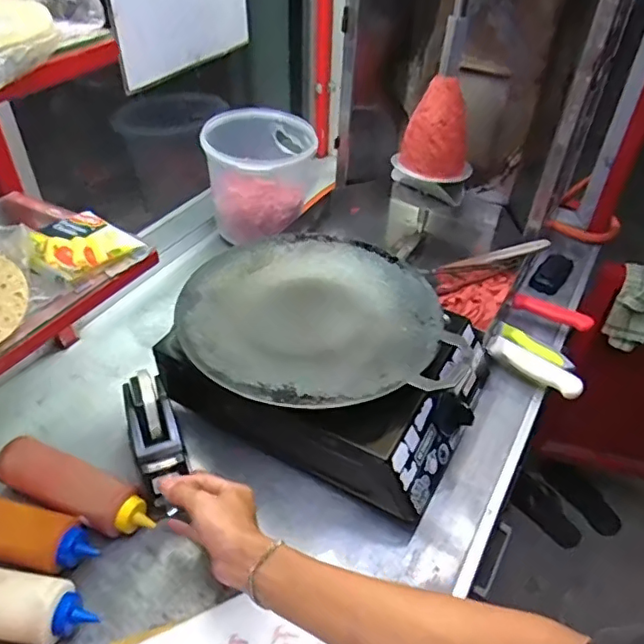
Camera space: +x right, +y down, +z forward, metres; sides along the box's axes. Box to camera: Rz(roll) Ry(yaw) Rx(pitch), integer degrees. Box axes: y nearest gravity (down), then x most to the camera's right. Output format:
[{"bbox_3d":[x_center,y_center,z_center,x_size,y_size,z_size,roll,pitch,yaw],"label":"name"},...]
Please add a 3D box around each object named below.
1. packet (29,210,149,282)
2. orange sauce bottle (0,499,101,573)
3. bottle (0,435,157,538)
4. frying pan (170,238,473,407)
[{"bbox_3d":[-0.256,-0.079,0.595,0.095,0.023,0.095,22,45,22],"label":"packet"},{"bbox_3d":[-0.348,0.233,0.621,0.197,0.062,0.056,8,41,7],"label":"orange sauce bottle"},{"bbox_3d":[-0.288,0.201,0.663,0.199,0.060,0.054,18,45,16],"label":"bottle"},{"bbox_3d":[-0.014,-0.011,0.734,0.328,0.034,0.312,-8,42,-11],"label":"frying pan"}]

